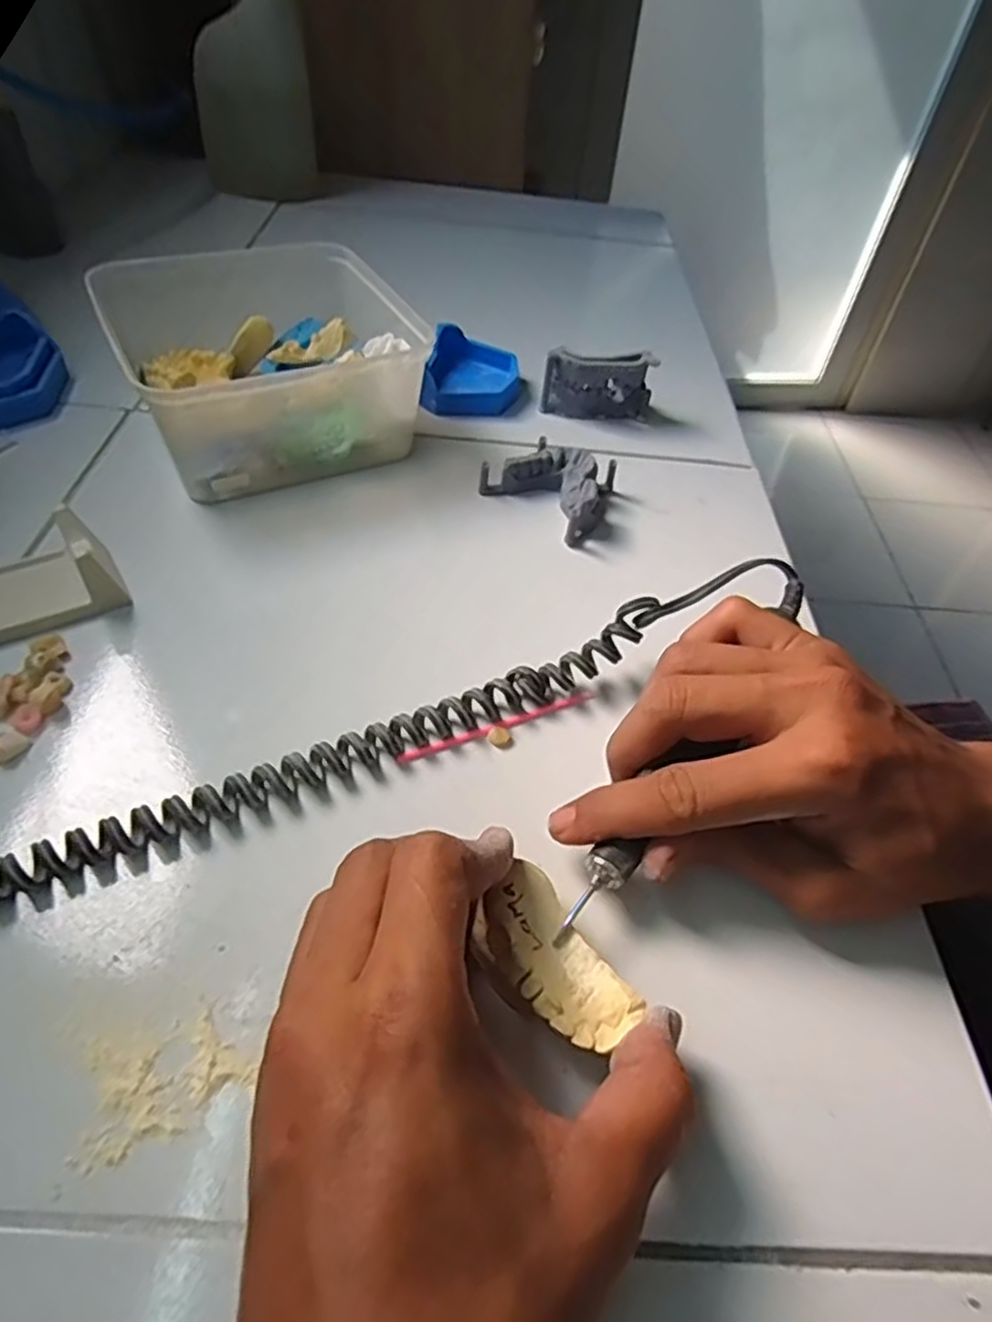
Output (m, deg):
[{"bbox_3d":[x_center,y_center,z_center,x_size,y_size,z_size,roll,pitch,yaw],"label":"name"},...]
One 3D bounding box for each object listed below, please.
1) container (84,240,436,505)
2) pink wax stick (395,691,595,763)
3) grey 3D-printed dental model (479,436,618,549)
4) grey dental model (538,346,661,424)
[{"bbox_3d":[-0.136,-0.177,0.439,0.158,0.064,0.157,-19,53,-22],"label":"container"},{"bbox_3d":[0.002,0.027,0.318,0.092,0.004,0.006,-16,52,-19],"label":"pink wax stick"},{"bbox_3d":[0.027,-0.100,0.421,0.073,0.025,0.060,16,48,7],"label":"grey 3D-printed dental model"},{"bbox_3d":[0.068,-0.182,0.487,0.071,0.044,0.014,2,48,-5],"label":"grey dental model"}]

